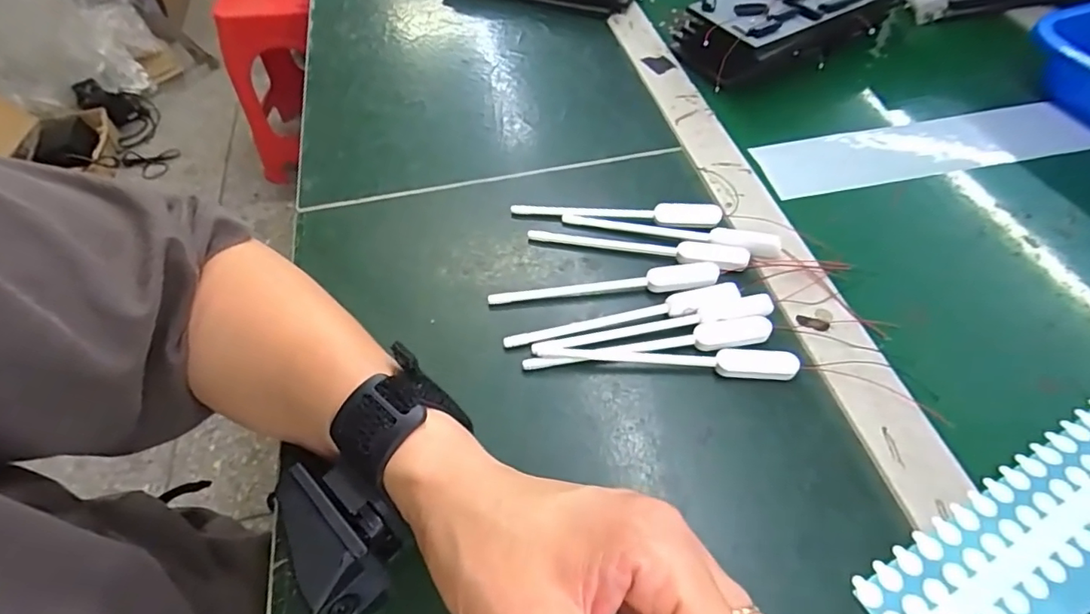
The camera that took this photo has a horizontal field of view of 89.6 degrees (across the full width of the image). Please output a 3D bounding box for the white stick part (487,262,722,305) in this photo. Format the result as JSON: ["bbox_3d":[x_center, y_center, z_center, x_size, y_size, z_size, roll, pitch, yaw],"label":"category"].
[{"bbox_3d":[0.038,-0.013,0.346,0.143,0.009,0.020,-5,53,-2],"label":"white stick part"}]

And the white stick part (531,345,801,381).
[{"bbox_3d":[0.068,0.028,0.316,0.147,0.010,0.015,5,54,5],"label":"white stick part"}]

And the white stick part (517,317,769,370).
[{"bbox_3d":[0.060,0.021,0.320,0.144,0.008,0.018,-5,53,-2],"label":"white stick part"}]

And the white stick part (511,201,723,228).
[{"bbox_3d":[0.048,-0.067,0.384,0.143,0.012,0.018,6,54,6],"label":"white stick part"}]

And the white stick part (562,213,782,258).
[{"bbox_3d":[0.084,-0.052,0.370,0.143,0.012,0.014,13,55,11],"label":"white stick part"}]

